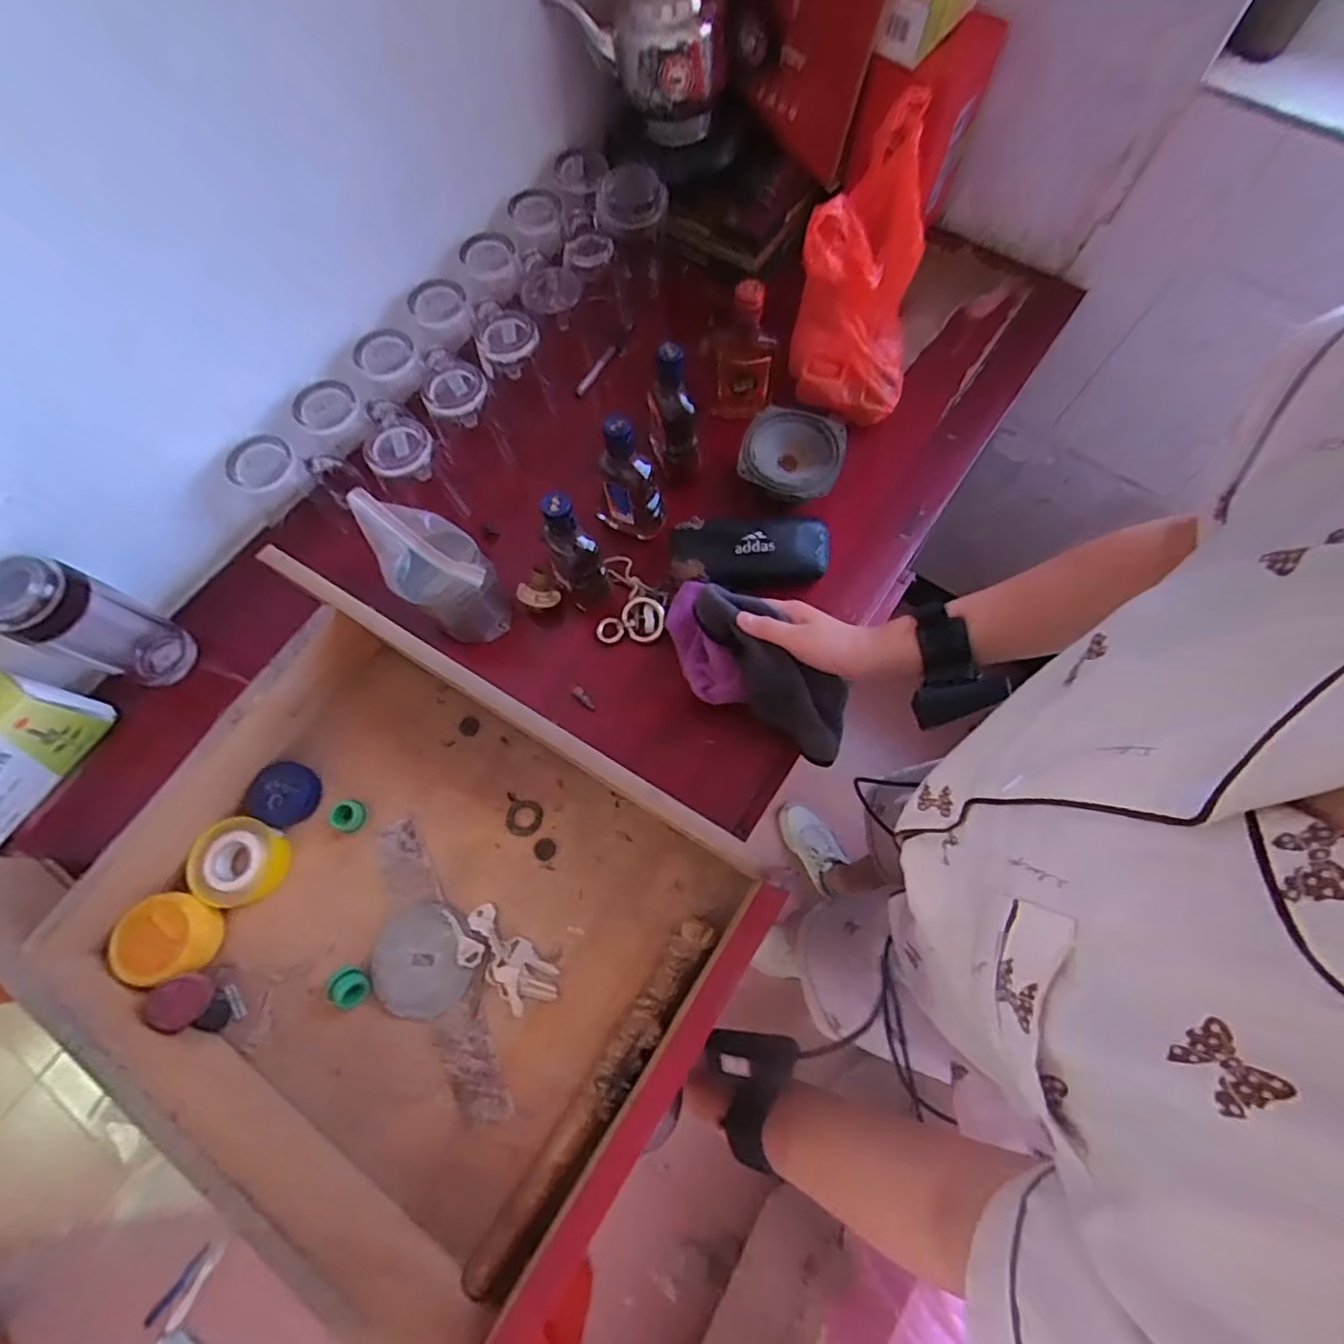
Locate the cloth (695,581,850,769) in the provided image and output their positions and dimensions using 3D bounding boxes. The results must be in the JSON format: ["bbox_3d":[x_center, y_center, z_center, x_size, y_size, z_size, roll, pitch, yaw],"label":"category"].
[{"bbox_3d":[0.091,0.000,0.563,0.056,0.061,0.187,-41,94,-12],"label":"cloth"}]

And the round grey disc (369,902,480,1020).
[{"bbox_3d":[-0.209,0.243,0.525,0.084,0.008,0.085,0,70,1],"label":"round grey disc"}]

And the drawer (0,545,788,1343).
[{"bbox_3d":[-0.230,0.181,0.500,0.489,0.105,0.357,32,74,12],"label":"drawer"}]

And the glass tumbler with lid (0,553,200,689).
[{"bbox_3d":[-0.537,-0.042,0.586,0.067,0.194,0.070,0,70,1],"label":"glass tumbler with lid"}]

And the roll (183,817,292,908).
[{"bbox_3d":[-0.379,0.166,0.544,0.069,0.027,0.073,0,70,1],"label":"roll"}]

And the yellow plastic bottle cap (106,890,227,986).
[{"bbox_3d":[-0.412,0.218,0.517,0.071,0.041,0.066,0,70,1],"label":"yellow plastic bottle cap"}]

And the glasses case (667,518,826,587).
[{"bbox_3d":[0.081,-0.127,0.645,0.160,0.036,0.061,0,70,2],"label":"glasses case"}]

